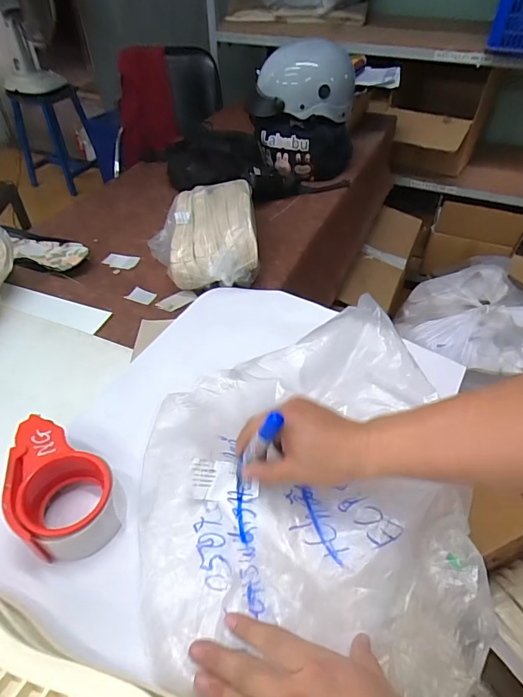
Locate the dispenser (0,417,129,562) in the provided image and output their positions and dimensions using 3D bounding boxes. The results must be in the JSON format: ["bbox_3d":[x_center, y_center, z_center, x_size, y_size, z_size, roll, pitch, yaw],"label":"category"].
[{"bbox_3d":[-0.200,0.133,0.422,0.093,0.061,0.143,-28,52,-25],"label":"dispenser"}]

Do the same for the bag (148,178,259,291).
[{"bbox_3d":[-0.107,-0.207,0.756,0.173,0.109,0.236,-12,47,-12],"label":"bag"}]

